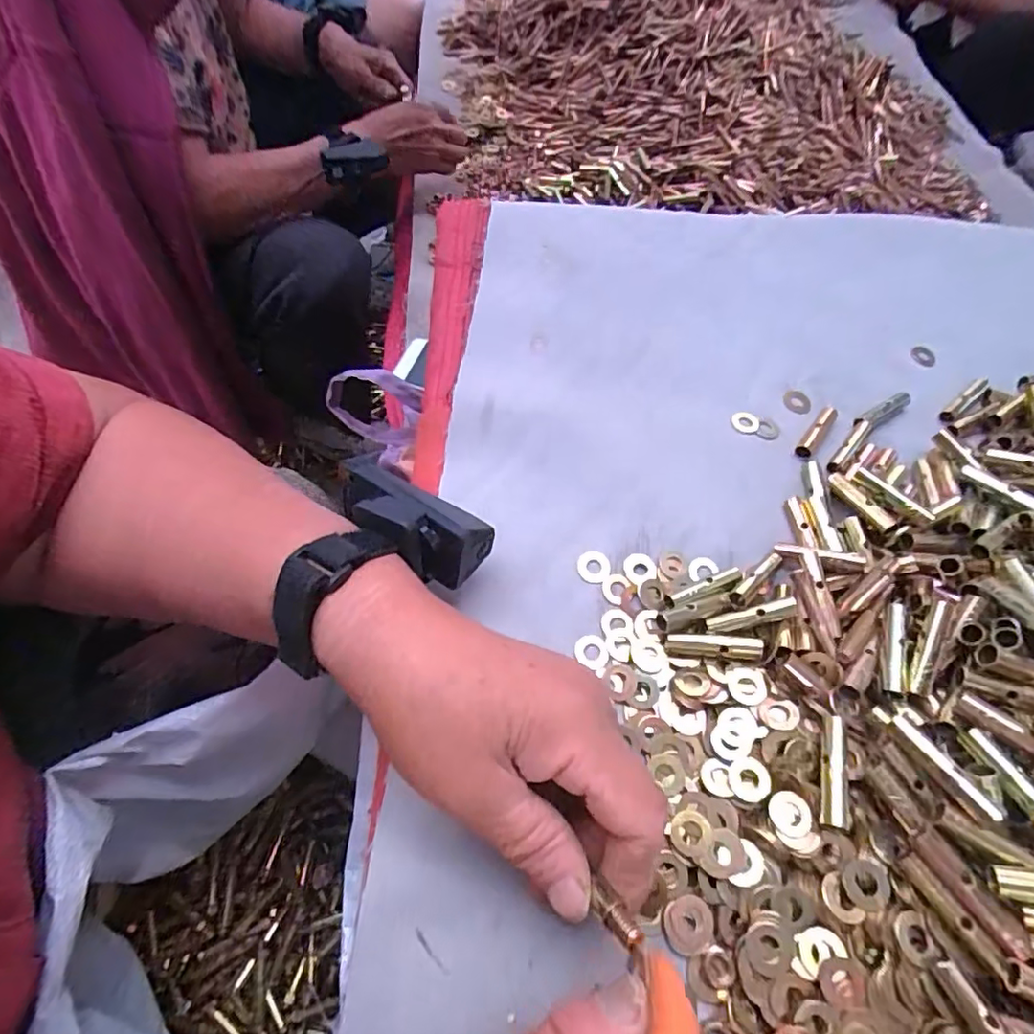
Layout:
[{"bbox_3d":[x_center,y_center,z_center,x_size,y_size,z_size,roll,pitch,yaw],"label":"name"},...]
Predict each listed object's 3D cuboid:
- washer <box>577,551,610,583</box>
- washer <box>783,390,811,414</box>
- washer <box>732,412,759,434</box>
[{"bbox_3d":[0.040,0.026,0.299,0.017,0.004,0.017,1,60,-2],"label":"washer"},{"bbox_3d":[0.178,-0.073,0.366,0.018,0.004,0.021,39,62,1],"label":"washer"},{"bbox_3d":[0.139,-0.058,0.350,0.016,0.004,0.014,31,63,14],"label":"washer"}]

